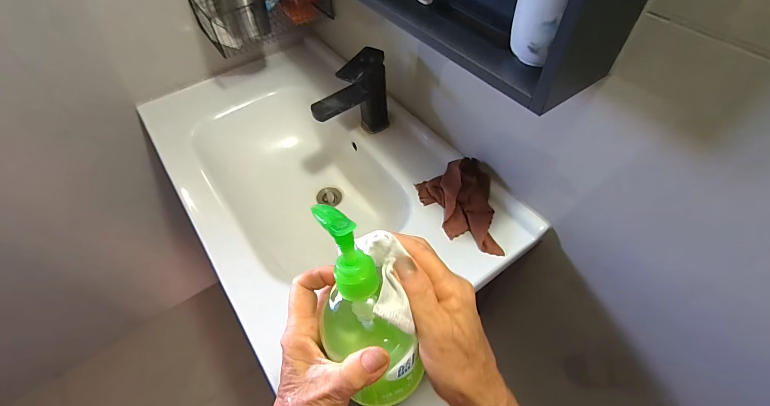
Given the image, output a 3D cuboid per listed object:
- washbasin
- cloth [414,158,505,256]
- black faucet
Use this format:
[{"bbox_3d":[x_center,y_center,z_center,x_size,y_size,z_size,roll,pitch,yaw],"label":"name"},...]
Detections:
[{"bbox_3d":[-0.151,-0.044,0.764,0.474,0.179,0.769,-29,58,-20],"label":"washbasin"},{"bbox_3d":[0.126,0.000,0.604,0.124,0.051,0.169,0,53,1],"label":"cloth"},{"bbox_3d":[-0.063,-0.189,0.674,0.150,0.162,0.064,-31,58,-21],"label":"black faucet"}]

